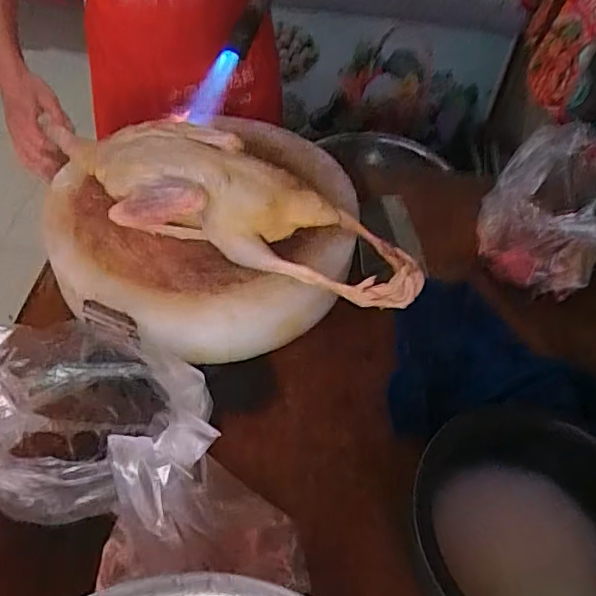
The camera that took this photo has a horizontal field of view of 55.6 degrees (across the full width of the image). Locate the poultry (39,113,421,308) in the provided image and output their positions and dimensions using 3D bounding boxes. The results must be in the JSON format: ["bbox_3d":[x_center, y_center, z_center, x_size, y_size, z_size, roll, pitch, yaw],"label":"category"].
[{"bbox_3d":[-0.092,-0.123,0.697,0.512,0.107,0.127,15,50,12],"label":"poultry"}]

